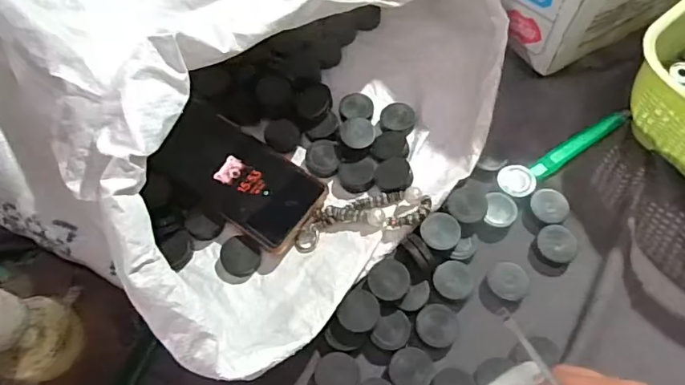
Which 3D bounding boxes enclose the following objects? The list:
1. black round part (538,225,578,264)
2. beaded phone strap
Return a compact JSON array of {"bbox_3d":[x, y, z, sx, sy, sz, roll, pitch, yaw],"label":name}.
[{"bbox_3d":[0.181,0.044,0.426,0.031,0.008,0.031,-1,63,3],"label":"black round part"},{"bbox_3d":[0.015,0.021,0.423,0.117,0.016,0.035,-14,62,12],"label":"beaded phone strap"}]

